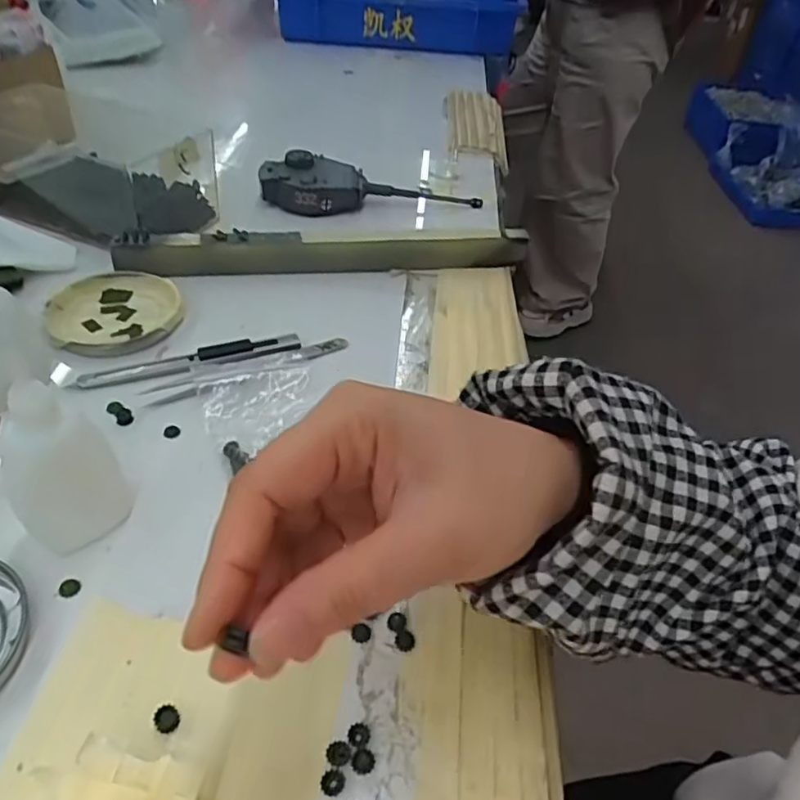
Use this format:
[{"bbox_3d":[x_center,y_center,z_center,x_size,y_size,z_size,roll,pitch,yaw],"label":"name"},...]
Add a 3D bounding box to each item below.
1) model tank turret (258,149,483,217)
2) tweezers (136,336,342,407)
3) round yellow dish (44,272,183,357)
[{"bbox_3d":[-0.025,-0.191,0.551,0.184,0.031,0.057,-8,45,-16],"label":"model tank turret"},{"bbox_3d":[-0.085,-0.019,0.375,0.124,0.011,0.023,-19,49,-26],"label":"tweezers"},{"bbox_3d":[-0.181,-0.056,0.405,0.077,0.011,0.080,-9,45,-17],"label":"round yellow dish"}]

